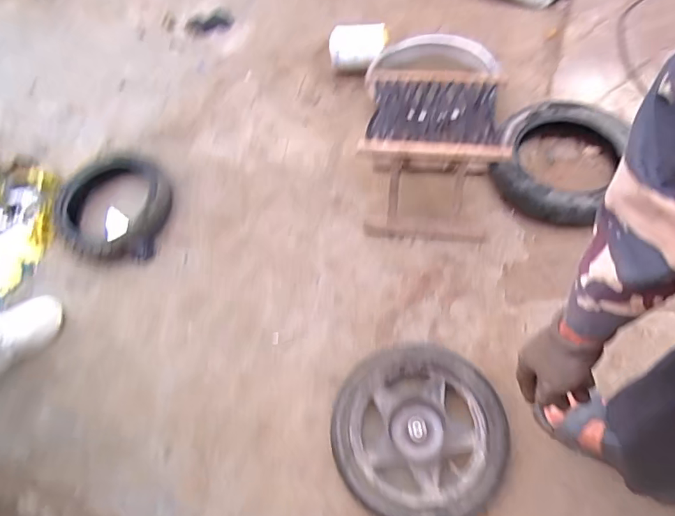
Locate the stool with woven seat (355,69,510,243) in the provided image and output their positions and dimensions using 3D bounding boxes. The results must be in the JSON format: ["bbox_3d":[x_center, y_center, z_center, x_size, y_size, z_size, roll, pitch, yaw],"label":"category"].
[{"bbox_3d":[0.221,-0.232,1.100,0.303,0.313,0.273,5,64,11],"label":"stool with woven seat"}]

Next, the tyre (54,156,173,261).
[{"bbox_3d":[-0.628,-0.151,1.298,0.315,0.084,0.334,-2,54,3],"label":"tyre"}]

